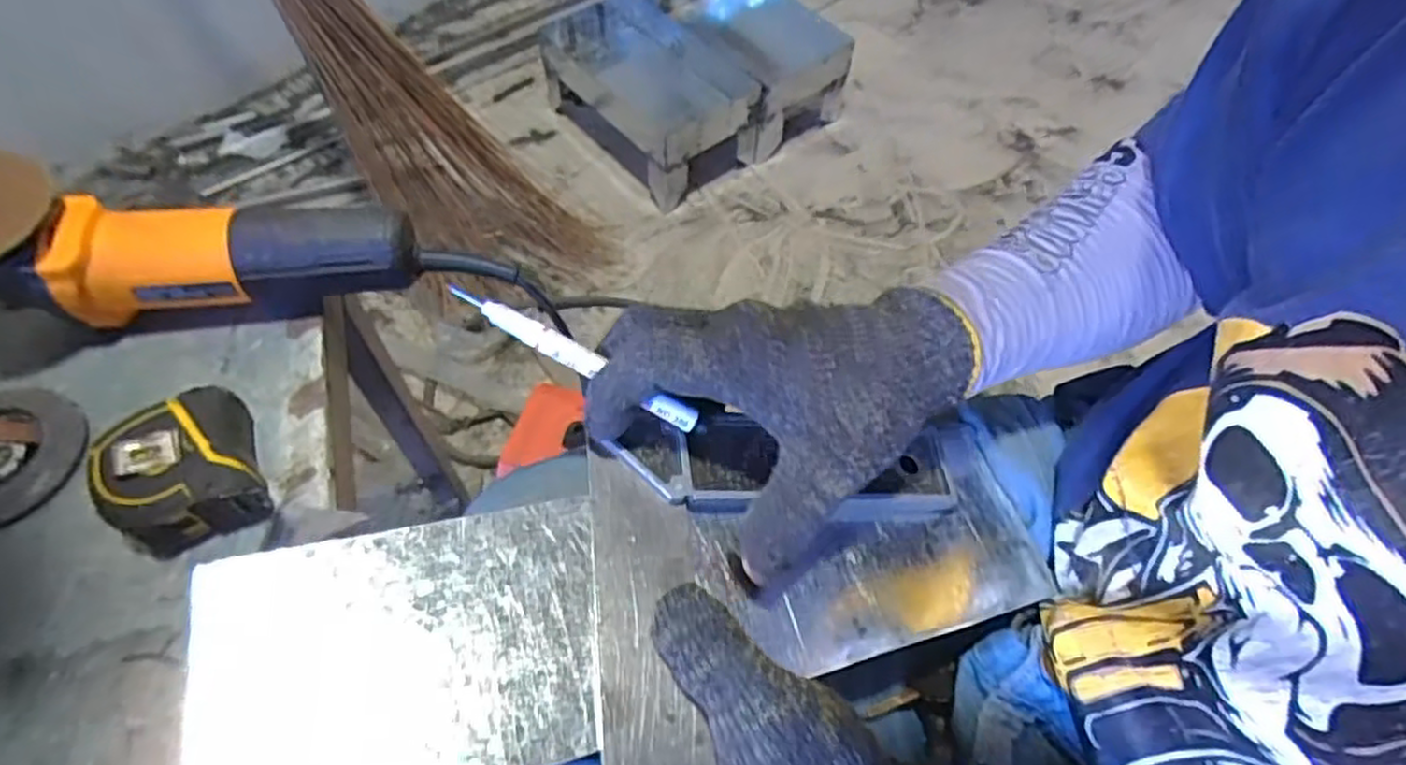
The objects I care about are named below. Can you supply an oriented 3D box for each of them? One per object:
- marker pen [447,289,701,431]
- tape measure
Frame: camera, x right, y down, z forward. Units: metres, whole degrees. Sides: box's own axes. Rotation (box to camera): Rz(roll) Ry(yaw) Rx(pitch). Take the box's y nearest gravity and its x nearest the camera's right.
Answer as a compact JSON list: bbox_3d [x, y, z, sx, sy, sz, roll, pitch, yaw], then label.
[{"bbox_3d":[-0.055,-0.011,0.326,0.118,0.011,0.009,30,58,-10],"label":"marker pen"},{"bbox_3d":[-0.296,0.049,0.416,0.081,0.040,0.081,-23,61,-17],"label":"tape measure"}]

